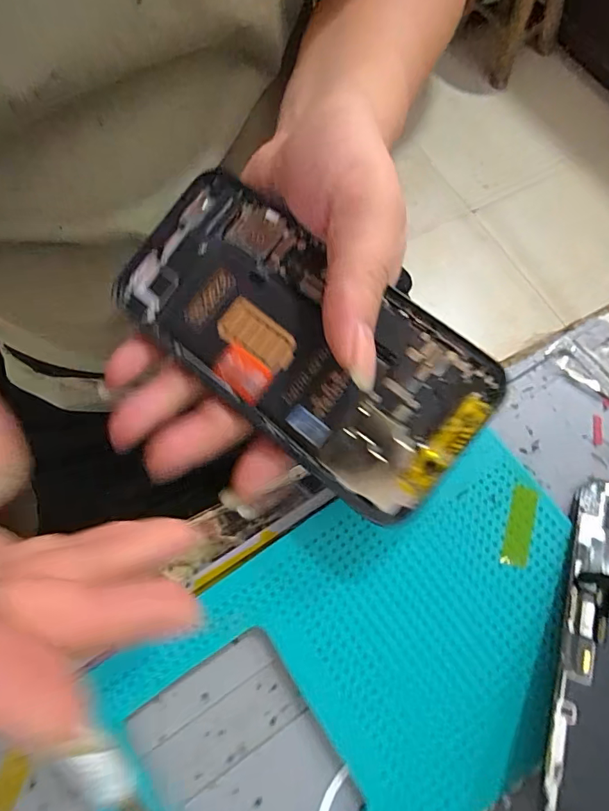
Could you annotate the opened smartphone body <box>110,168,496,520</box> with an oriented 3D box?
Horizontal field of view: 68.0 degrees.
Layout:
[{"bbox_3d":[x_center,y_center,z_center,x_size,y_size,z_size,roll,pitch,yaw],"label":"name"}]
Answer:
[{"bbox_3d":[-0.004,-0.027,0.172,0.145,0.005,0.070,39,90,11],"label":"opened smartphone body"}]

